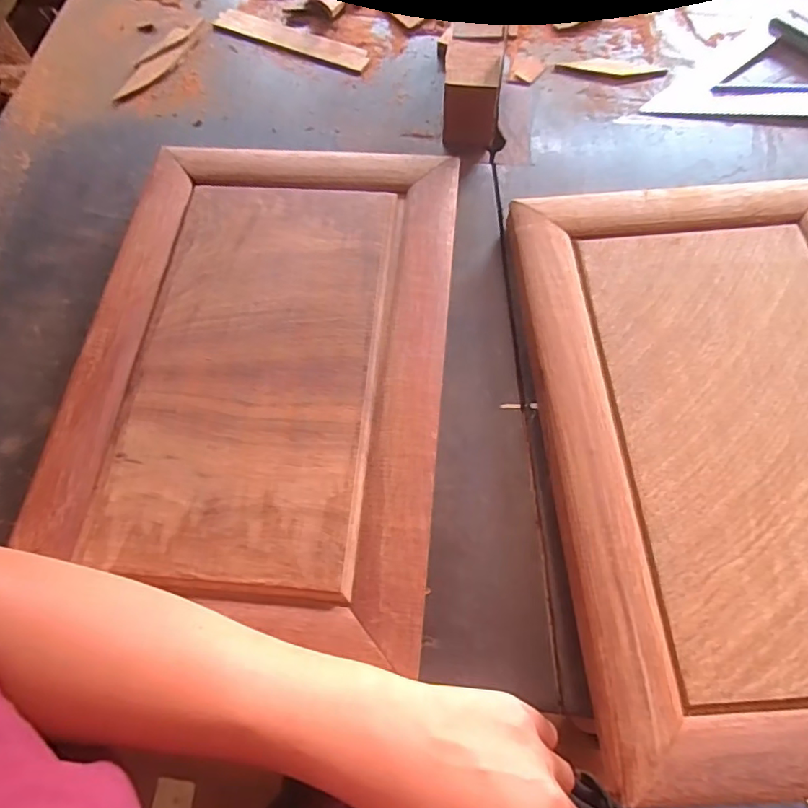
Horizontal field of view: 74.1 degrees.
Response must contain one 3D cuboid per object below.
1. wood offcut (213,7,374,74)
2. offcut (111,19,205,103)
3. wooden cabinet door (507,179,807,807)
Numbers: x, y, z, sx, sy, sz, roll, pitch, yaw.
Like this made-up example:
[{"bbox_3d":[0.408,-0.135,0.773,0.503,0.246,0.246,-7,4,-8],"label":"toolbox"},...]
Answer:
[{"bbox_3d":[-0.109,-0.359,0.524,0.164,0.005,0.031,24,69,13],"label":"wood offcut"},{"bbox_3d":[-0.237,-0.336,0.519,0.035,0.004,0.126,24,69,12],"label":"offcut"},{"bbox_3d":[0.207,0.015,0.332,0.235,0.030,0.362,-4,65,1],"label":"wooden cabinet door"}]

